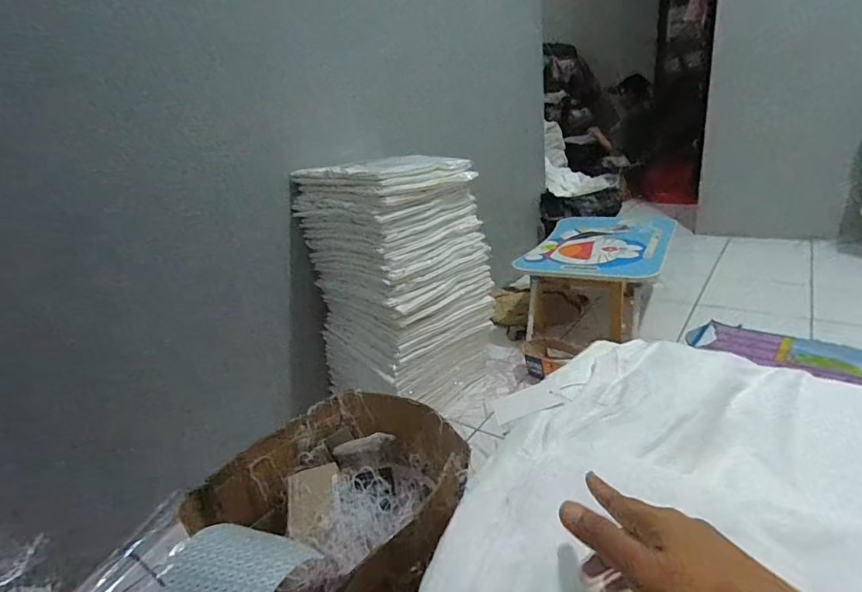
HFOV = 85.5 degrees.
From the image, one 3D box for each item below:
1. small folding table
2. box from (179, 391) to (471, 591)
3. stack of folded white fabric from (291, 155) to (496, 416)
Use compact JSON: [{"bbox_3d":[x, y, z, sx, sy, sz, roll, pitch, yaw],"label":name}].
[{"bbox_3d":[0.538,-0.054,1.502,0.379,0.265,0.580,6,24,30],"label":"small folding table"},{"bbox_3d":[-0.088,0.331,0.627,0.311,0.253,0.319,13,28,41],"label":"box"},{"bbox_3d":[-0.073,-0.038,1.160,0.310,0.579,0.360,10,26,36],"label":"stack of folded white fabric"}]

